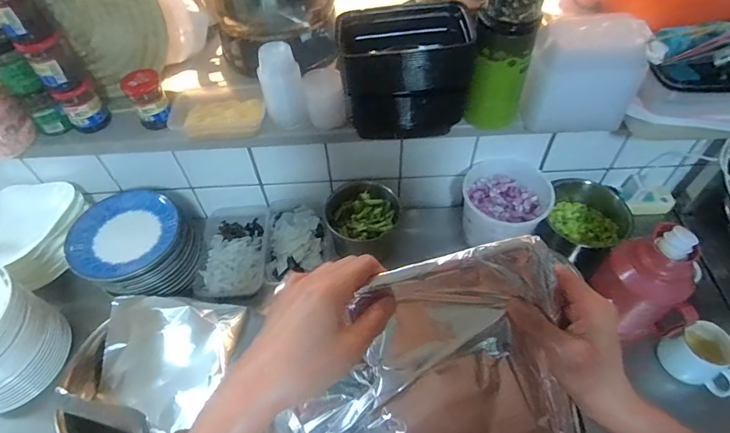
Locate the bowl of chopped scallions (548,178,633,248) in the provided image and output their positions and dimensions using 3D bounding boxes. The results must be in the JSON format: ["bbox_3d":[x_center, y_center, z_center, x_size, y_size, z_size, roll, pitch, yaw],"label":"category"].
[{"bbox_3d":[0.471,-0.004,0.919,0.155,0.072,0.170,12,54,11],"label":"bowl of chopped scallions"}]

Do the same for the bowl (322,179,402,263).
[{"bbox_3d":[-0.005,0.004,0.930,0.144,0.100,0.140,-1,53,1],"label":"bowl"}]

